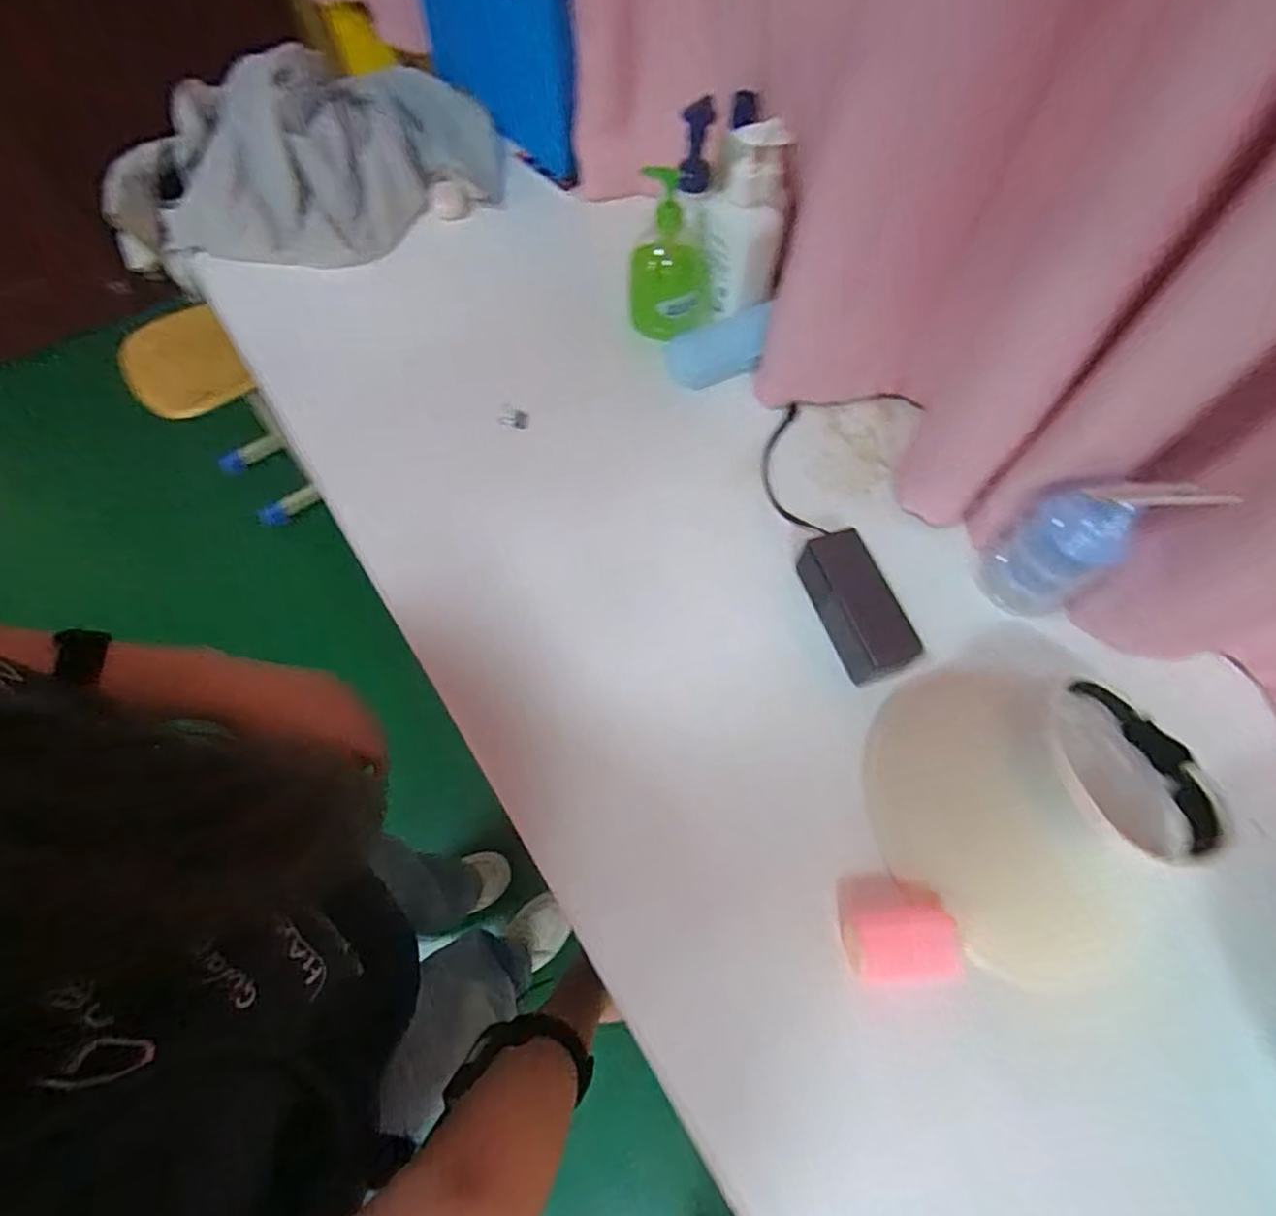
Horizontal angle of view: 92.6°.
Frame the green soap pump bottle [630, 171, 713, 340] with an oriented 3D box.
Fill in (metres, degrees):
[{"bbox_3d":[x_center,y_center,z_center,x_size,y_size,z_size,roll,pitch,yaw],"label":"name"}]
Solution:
[{"bbox_3d":[0.038,-0.377,0.655,0.092,0.144,0.073,8,64,3],"label":"green soap pump bottle"}]

